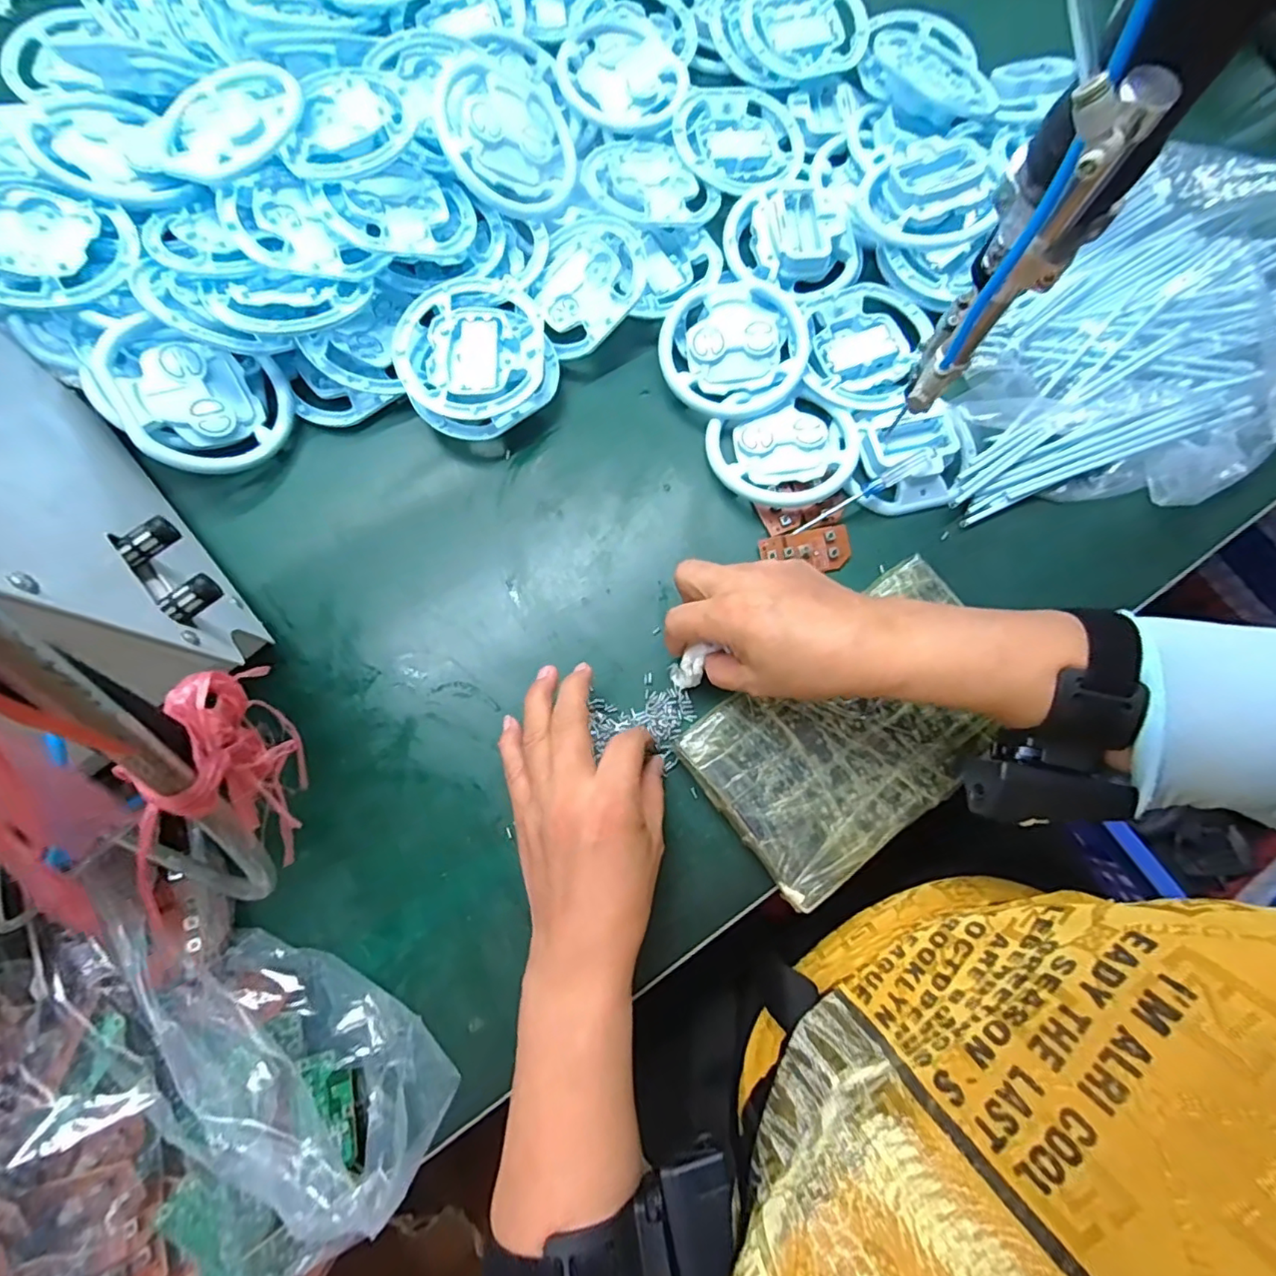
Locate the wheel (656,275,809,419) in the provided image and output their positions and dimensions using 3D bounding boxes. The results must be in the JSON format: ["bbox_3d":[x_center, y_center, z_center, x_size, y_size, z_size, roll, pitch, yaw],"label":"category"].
[{"bbox_3d":[0.067,-0.212,0.421,0.102,0.017,0.102,0,77,-1],"label":"wheel"}]

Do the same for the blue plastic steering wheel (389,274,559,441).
[{"bbox_3d":[-0.114,-0.199,0.410,0.104,0.020,0.106,0,77,-1],"label":"blue plastic steering wheel"}]

